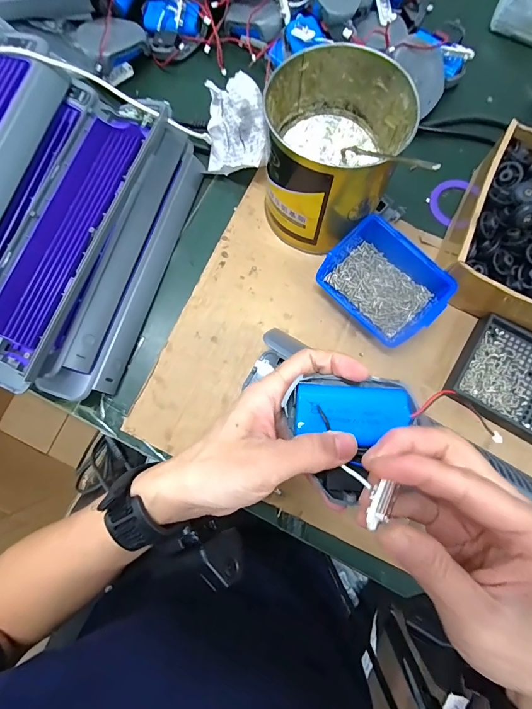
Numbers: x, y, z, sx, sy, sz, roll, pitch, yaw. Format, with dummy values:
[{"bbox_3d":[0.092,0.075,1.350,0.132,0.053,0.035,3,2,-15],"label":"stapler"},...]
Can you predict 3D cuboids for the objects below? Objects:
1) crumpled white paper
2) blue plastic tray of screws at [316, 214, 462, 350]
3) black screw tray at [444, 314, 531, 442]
[{"bbox_3d":[-0.034,-0.245,0.381,0.073,0.082,0.032,7,35,25],"label":"crumpled white paper"},{"bbox_3d":[0.115,-0.069,0.352,0.081,0.046,0.110,-43,82,-7],"label":"blue plastic tray of screws"},{"bbox_3d":[0.257,0.033,0.348,0.137,0.027,0.092,29,81,5],"label":"black screw tray"}]

